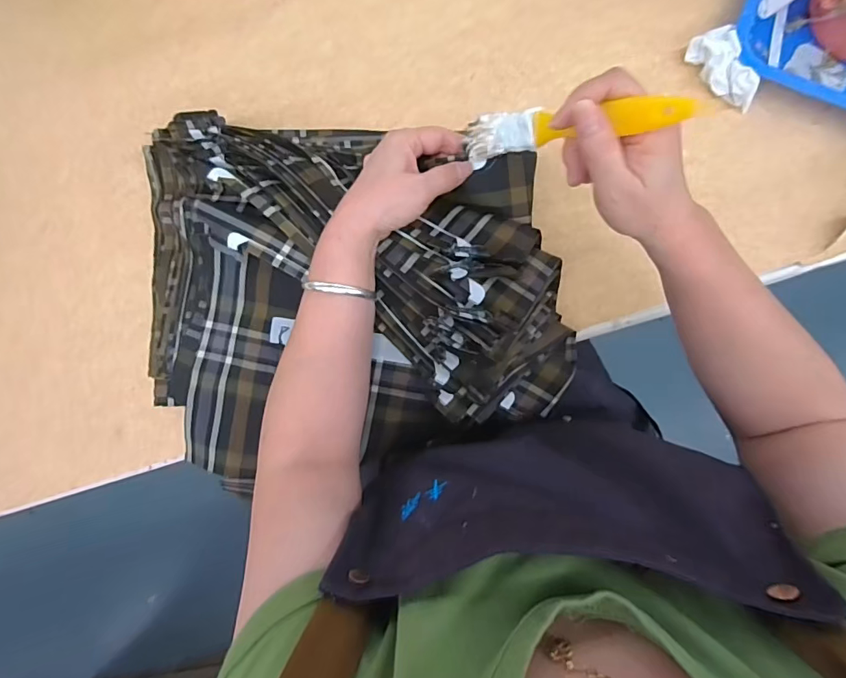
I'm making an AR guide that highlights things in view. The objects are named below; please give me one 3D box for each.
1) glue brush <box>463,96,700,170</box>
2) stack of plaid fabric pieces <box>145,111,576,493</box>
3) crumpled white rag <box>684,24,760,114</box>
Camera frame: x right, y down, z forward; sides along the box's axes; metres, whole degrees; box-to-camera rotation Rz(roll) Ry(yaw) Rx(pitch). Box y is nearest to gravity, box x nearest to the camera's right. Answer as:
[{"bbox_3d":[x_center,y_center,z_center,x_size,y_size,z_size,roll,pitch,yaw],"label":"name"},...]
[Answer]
[{"bbox_3d":[0.091,-0.142,0.312,0.029,0.179,0.024,22,89,-38],"label":"glue brush"},{"bbox_3d":[-0.073,-0.050,0.419,0.381,0.075,0.323,-11,89,1],"label":"stack of plaid fabric pieces"},{"bbox_3d":[0.290,-0.258,0.442,0.081,0.012,0.040,45,135,-1],"label":"crumpled white rag"}]

